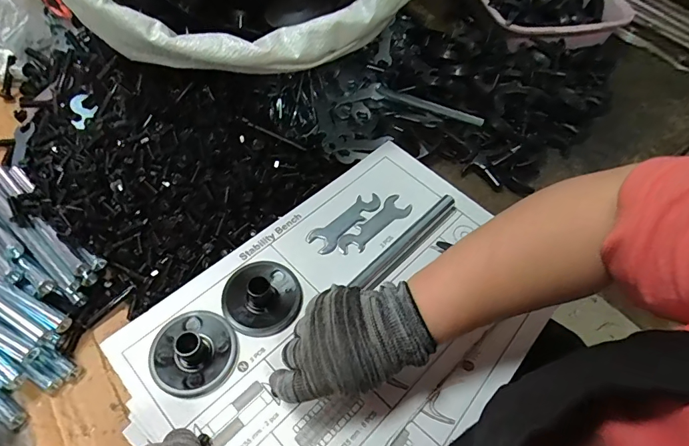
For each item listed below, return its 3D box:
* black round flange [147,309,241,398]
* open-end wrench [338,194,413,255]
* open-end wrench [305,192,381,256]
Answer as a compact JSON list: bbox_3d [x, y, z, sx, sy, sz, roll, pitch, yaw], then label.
[{"bbox_3d":[-0.130,0.106,0.350,0.073,0.026,0.070,2,56,-3],"label":"black round flange"},{"bbox_3d":[0.032,0.003,0.441,0.029,0.004,0.093,40,64,22],"label":"open-end wrench"},{"bbox_3d":[0.003,-0.003,0.442,0.093,0.004,0.029,-38,65,-24],"label":"open-end wrench"}]

